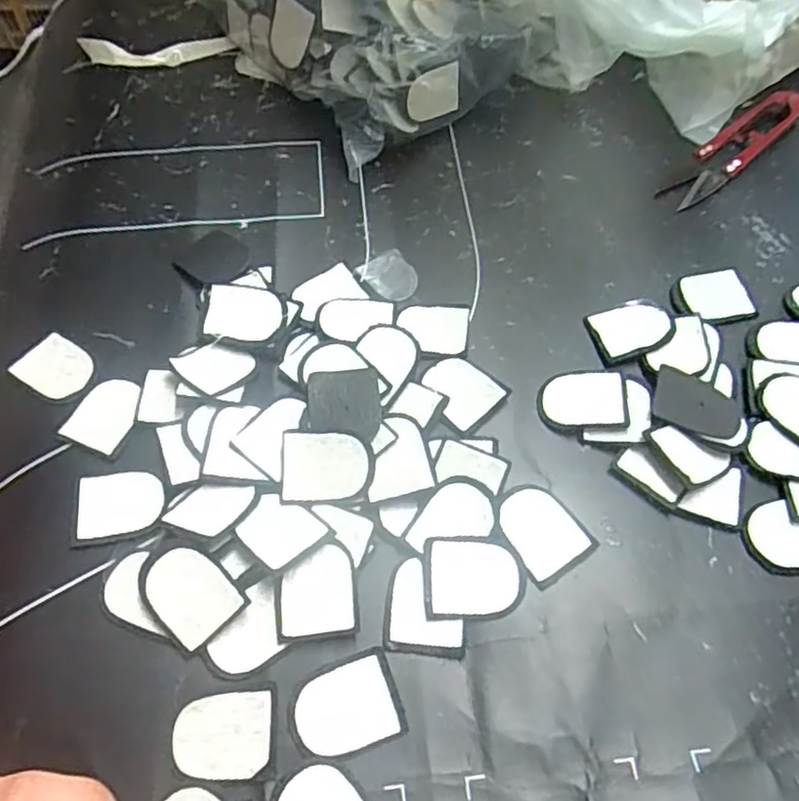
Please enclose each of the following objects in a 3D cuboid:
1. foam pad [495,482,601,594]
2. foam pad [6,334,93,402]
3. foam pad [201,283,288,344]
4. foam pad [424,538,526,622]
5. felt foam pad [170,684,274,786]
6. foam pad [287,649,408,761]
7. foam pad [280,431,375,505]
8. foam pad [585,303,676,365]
[{"bbox_3d":[0.051,0.046,0.233,0.027,0.004,0.032,-31,65,-16],"label":"foam pad"},{"bbox_3d":[-0.139,-0.013,0.265,0.031,0.005,0.024,28,65,15],"label":"foam pad"},{"bbox_3d":[-0.063,-0.036,0.271,0.031,0.008,0.024,1,61,1],"label":"foam pad"},{"bbox_3d":[0.026,0.061,0.222,0.034,0.006,0.026,0,61,0],"label":"foam pad"},{"bbox_3d":[-0.054,0.103,0.200,0.031,0.004,0.025,-6,61,-3],"label":"felt foam pad"},{"bbox_3d":[-0.017,0.097,0.206,0.033,0.004,0.026,-17,62,-9],"label":"foam pad"},{"bbox_3d":[-0.026,0.024,0.236,0.033,0.004,0.026,0,84,-1],"label":"foam pad"},{"bbox_3d":[0.098,-0.031,0.273,0.032,0.004,0.025,-14,62,-8],"label":"foam pad"}]

